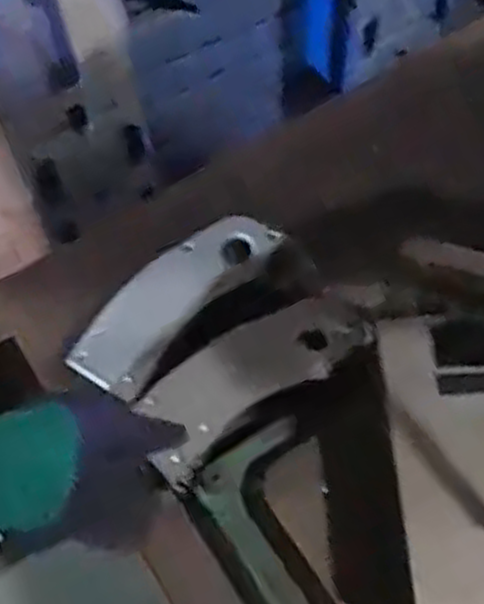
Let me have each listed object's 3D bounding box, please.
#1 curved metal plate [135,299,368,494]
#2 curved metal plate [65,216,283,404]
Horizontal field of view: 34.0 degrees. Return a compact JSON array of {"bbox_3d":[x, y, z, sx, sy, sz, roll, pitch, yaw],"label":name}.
[{"bbox_3d":[0.004,0.052,0.573,0.178,0.010,0.071,-38,76,-2],"label":"curved metal plate"},{"bbox_3d":[-0.050,-0.001,0.601,0.175,0.018,0.070,-41,65,-2],"label":"curved metal plate"}]

